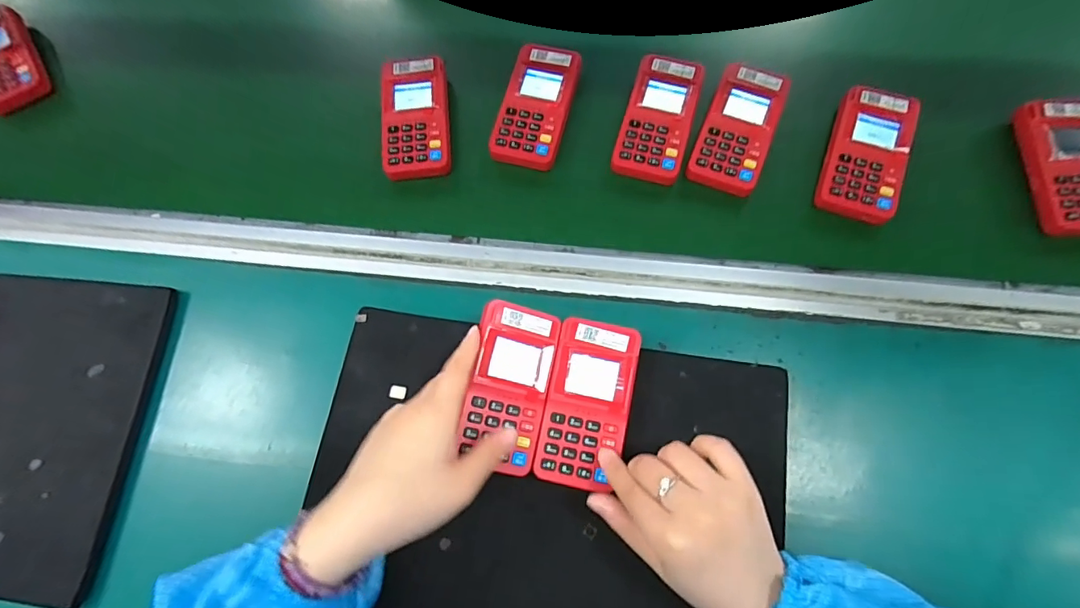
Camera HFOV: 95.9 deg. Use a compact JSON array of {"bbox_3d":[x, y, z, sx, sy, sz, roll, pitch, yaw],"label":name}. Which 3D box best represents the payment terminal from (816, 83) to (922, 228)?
[{"bbox_3d":[0.289,-0.134,0.432,0.062,0.025,0.123,19,76,7],"label":"payment terminal"}]

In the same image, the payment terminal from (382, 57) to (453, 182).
[{"bbox_3d":[-0.118,-0.178,0.464,0.062,0.027,0.118,-5,74,1],"label":"payment terminal"}]

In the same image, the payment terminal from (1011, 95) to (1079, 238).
[{"bbox_3d":[0.457,-0.118,0.417,0.061,0.023,0.126,-2,74,2],"label":"payment terminal"}]

